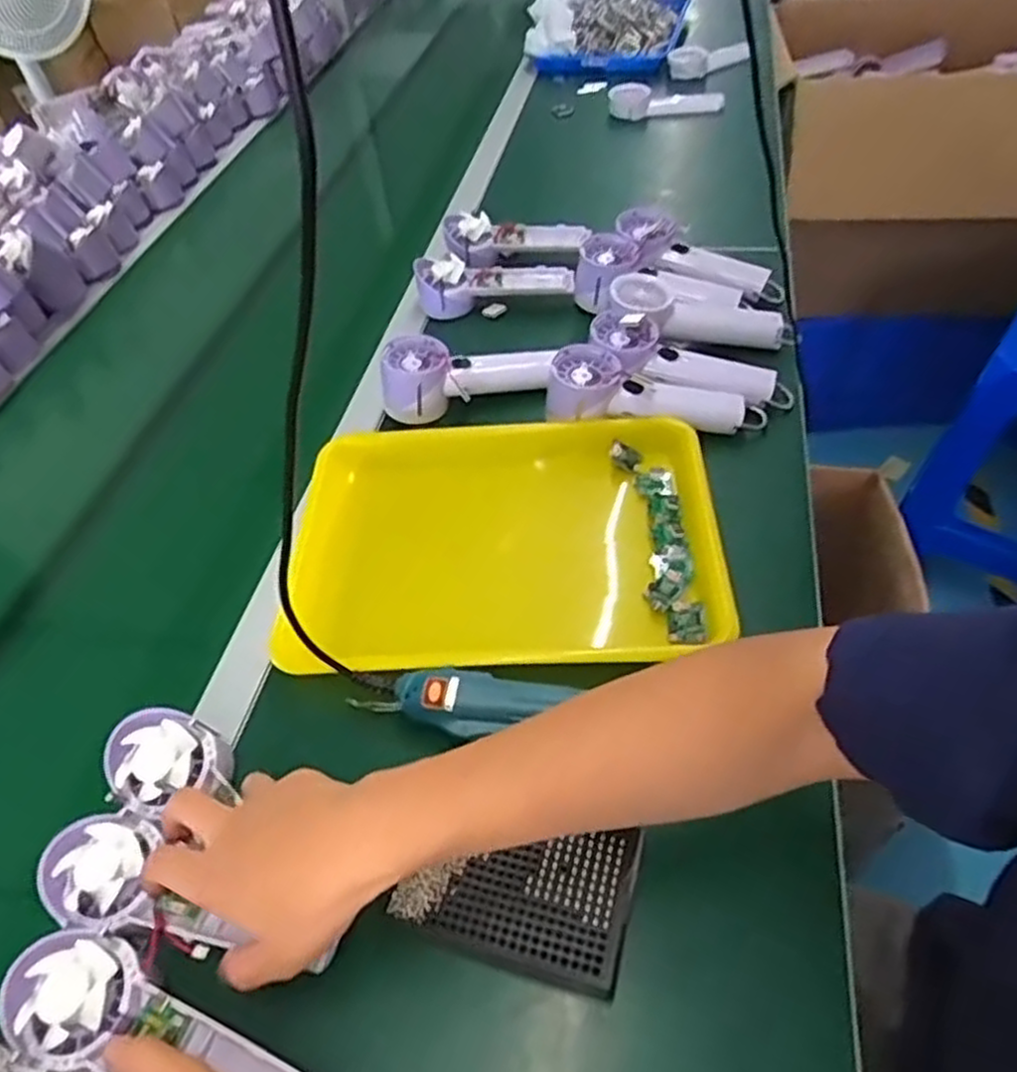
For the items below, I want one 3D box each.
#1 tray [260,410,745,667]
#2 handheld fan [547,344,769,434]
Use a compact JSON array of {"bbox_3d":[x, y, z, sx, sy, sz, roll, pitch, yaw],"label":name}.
[{"bbox_3d":[0.000,-0.001,0.624,0.337,0.041,0.249,-5,49,2],"label":"tray"},{"bbox_3d":[0.135,-0.123,0.710,0.200,0.056,0.060,12,50,-1],"label":"handheld fan"}]

